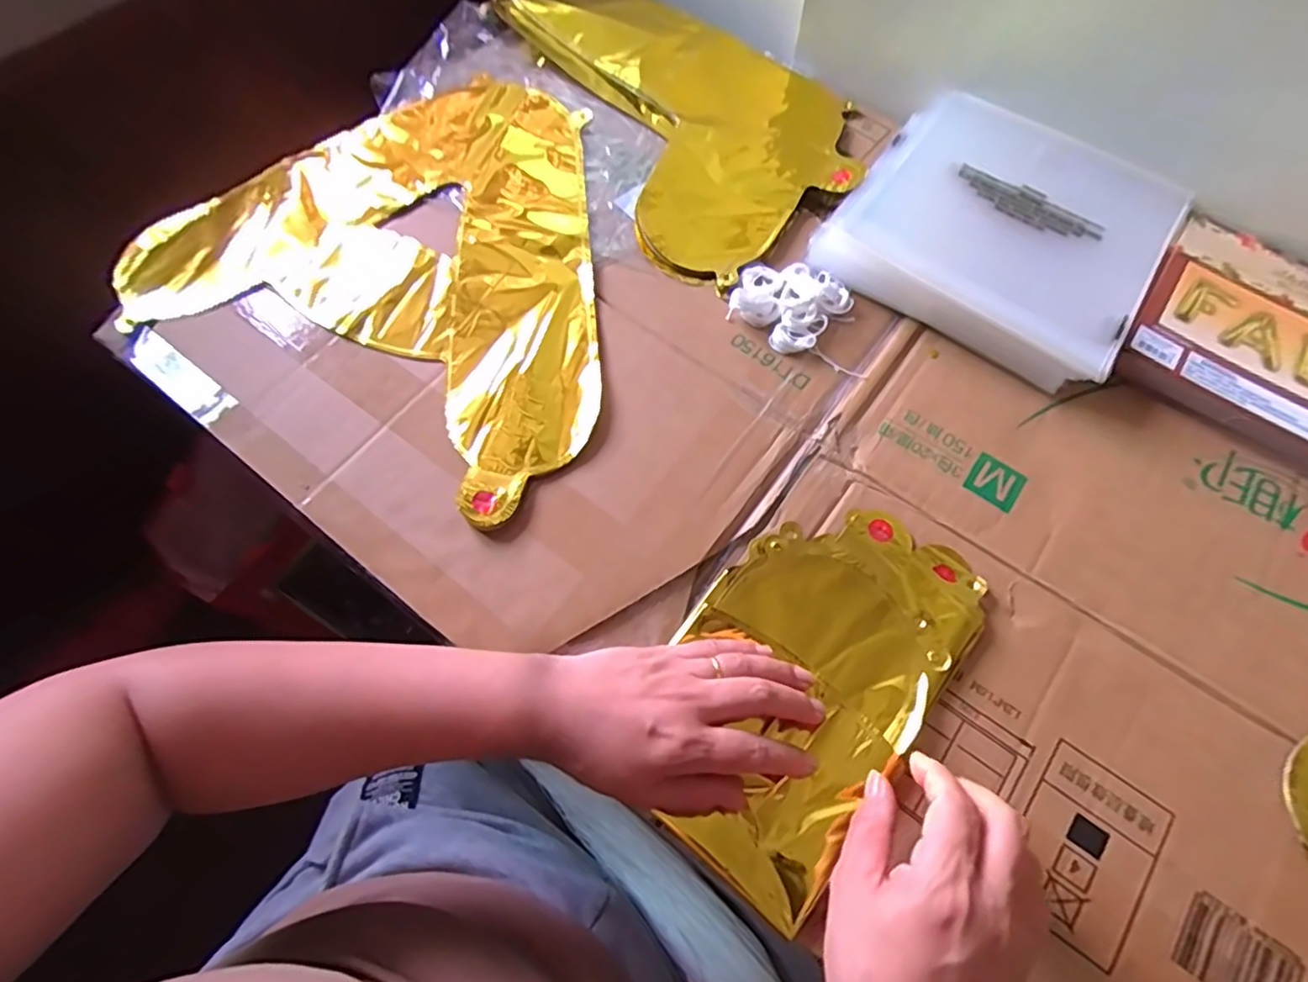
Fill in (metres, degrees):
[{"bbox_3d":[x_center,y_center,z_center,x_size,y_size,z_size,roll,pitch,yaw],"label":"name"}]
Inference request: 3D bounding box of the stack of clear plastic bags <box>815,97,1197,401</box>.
[{"bbox_3d":[0.265,-0.202,0.505,0.214,0.029,0.214,33,69,14],"label":"stack of clear plastic bags"}]

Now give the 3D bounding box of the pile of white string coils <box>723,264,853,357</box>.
[{"bbox_3d":[0.099,-0.142,0.486,0.077,0.018,0.072,39,71,16],"label":"pile of white string coils"}]

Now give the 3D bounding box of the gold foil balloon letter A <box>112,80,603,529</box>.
[{"bbox_3d":[-0.183,-0.202,0.509,0.399,0.014,0.355,23,67,10],"label":"gold foil balloon letter A"}]

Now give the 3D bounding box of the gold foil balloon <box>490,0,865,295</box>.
[{"bbox_3d":[0.016,-0.374,0.599,0.213,0.029,0.446,-24,63,-9],"label":"gold foil balloon"}]

